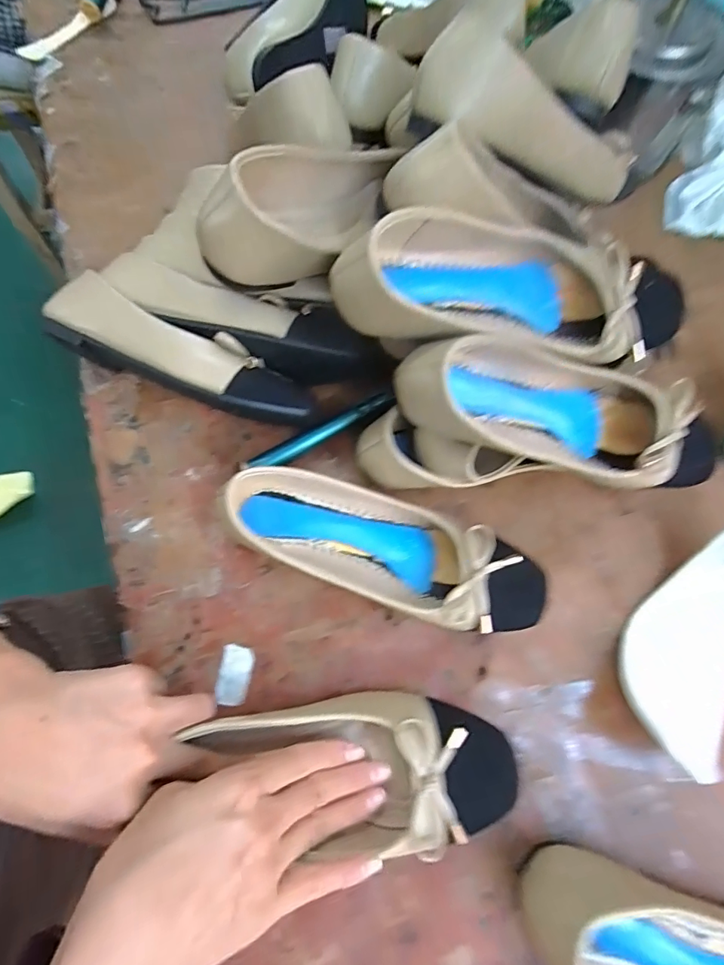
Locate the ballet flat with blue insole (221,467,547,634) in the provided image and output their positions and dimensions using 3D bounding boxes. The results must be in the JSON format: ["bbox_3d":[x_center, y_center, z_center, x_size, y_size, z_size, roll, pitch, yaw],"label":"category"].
[{"bbox_3d":[0.014,0.045,0.339,0.248,0.060,0.082,19,71,6],"label":"ballet flat with blue insole"}]

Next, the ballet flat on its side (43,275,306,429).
[{"bbox_3d":[-0.147,-0.093,0.375,0.230,0.078,0.054,26,71,8],"label":"ballet flat on its side"}]

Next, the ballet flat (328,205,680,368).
[{"bbox_3d":[0.101,-0.124,0.301,0.237,0.059,0.085,-1,69,-15],"label":"ballet flat"}]

